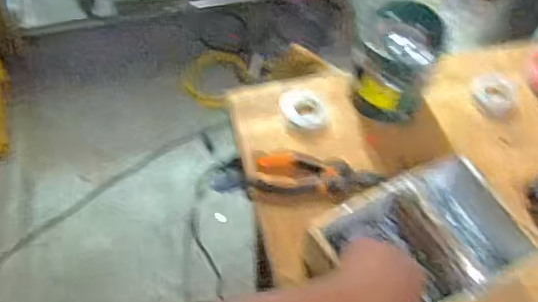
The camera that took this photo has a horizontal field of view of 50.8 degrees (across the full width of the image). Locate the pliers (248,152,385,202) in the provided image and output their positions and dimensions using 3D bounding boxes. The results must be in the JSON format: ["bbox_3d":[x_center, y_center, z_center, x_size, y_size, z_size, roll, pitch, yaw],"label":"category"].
[{"bbox_3d":[0.058,0.029,0.730,0.158,0.024,0.058,-3,58,-4],"label":"pliers"}]

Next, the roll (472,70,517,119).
[{"bbox_3d":[0.330,-0.083,0.826,0.064,0.019,0.069,1,57,-1],"label":"roll"}]

